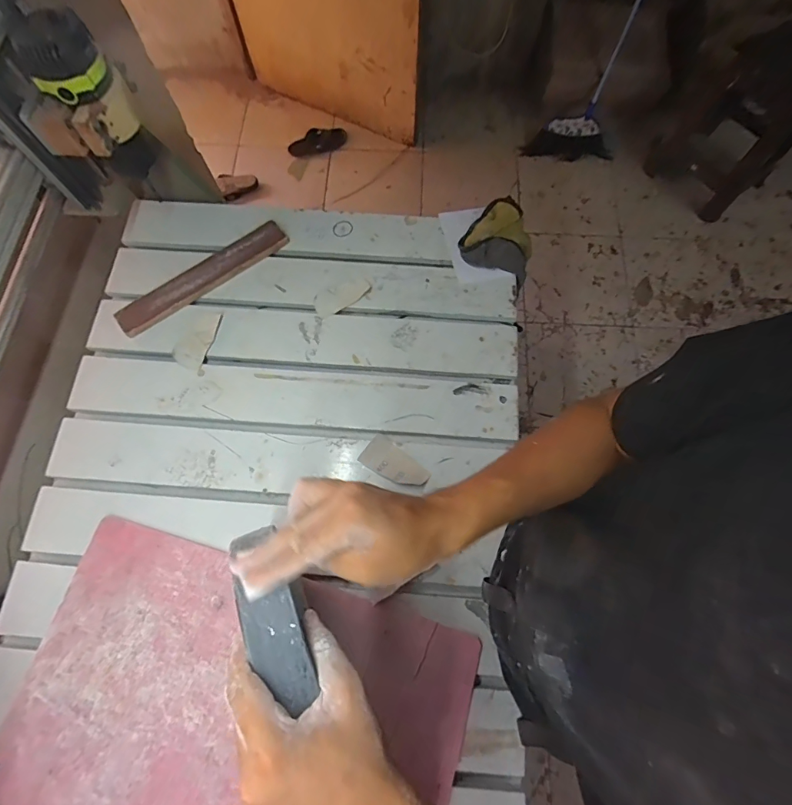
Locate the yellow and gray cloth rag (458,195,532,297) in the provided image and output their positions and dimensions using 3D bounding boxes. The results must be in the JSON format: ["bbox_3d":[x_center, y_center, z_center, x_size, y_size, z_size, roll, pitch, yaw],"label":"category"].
[{"bbox_3d":[0.187,-0.293,0.753,0.125,0.032,0.152,21,73,7],"label":"yellow and gray cloth rag"}]

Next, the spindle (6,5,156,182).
[{"bbox_3d":[-0.362,-0.358,0.518,0.086,0.167,0.070,-31,74,-10],"label":"spindle"}]

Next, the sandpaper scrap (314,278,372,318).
[{"bbox_3d":[-0.091,-0.179,0.712,0.098,0.007,0.044,-29,74,-9],"label":"sandpaper scrap"}]

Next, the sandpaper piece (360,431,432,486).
[{"bbox_3d":[-0.001,0.089,0.631,0.099,0.016,0.049,32,74,10],"label":"sandpaper piece"}]

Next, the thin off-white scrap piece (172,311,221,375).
[{"bbox_3d":[-0.320,-0.099,0.687,0.056,0.007,0.102,11,72,3],"label":"thin off-white scrap piece"}]

